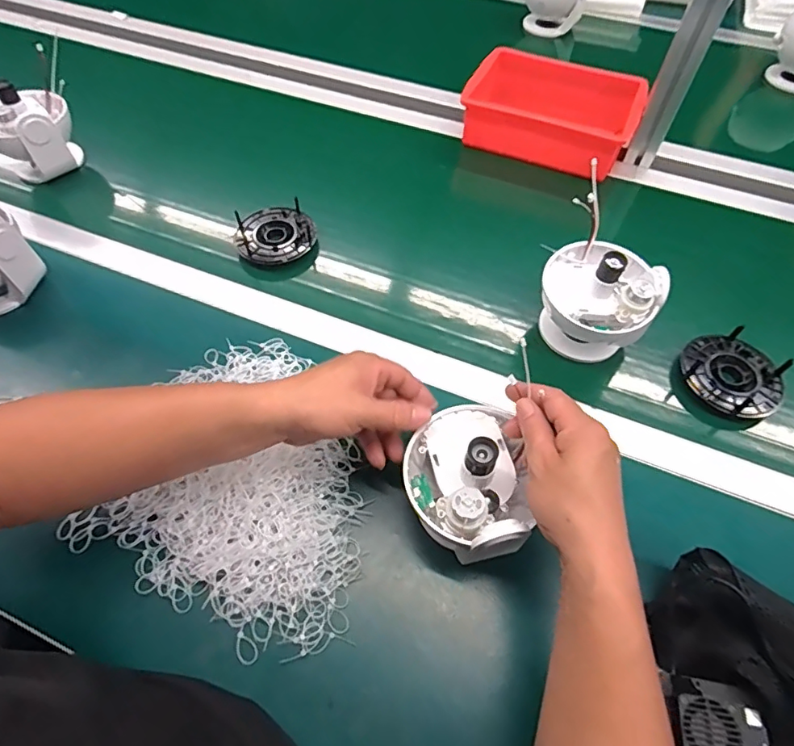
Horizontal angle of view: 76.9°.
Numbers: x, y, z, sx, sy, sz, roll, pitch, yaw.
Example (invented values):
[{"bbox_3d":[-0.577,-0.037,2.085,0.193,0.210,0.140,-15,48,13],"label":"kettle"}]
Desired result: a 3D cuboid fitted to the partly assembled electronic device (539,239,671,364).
[{"bbox_3d":[0.217,-0.079,0.547,0.118,0.106,0.112,0,58,0],"label":"partly assembled electronic device"}]

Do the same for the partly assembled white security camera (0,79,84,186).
[{"bbox_3d":[-0.517,-0.336,0.714,0.119,0.123,0.107,35,64,19],"label":"partly assembled white security camera"}]

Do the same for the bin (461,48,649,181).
[{"bbox_3d":[0.235,-0.405,0.770,0.247,0.074,0.177,26,61,15],"label":"bin"}]

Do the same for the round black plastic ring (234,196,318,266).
[{"bbox_3d":[-0.159,-0.178,0.660,0.100,0.035,0.091,0,58,0],"label":"round black plastic ring"}]

